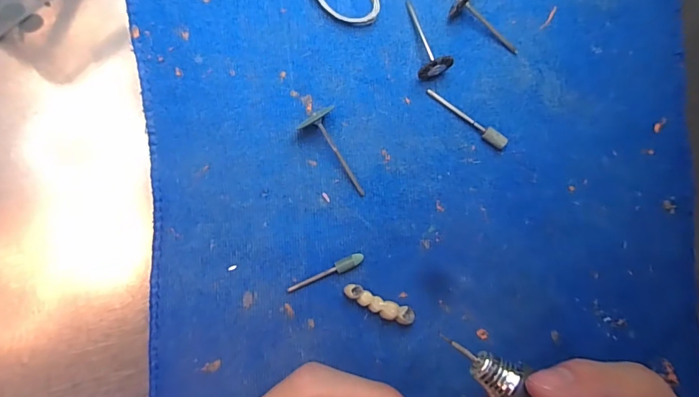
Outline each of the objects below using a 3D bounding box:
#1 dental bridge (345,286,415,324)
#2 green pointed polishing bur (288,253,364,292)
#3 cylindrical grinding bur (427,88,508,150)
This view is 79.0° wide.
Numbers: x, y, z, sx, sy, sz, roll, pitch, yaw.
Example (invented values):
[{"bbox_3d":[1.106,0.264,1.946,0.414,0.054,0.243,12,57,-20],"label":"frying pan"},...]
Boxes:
[{"bbox_3d":[0.015,0.054,0.214,0.038,0.009,0.009,25,87,-5],"label":"dental bridge"},{"bbox_3d":[-0.012,0.037,0.213,0.040,0.006,0.006,-24,92,-6],"label":"green pointed polishing bur"},{"bbox_3d":[0.062,-0.043,0.221,0.048,0.008,0.007,38,86,-4],"label":"cylindrical grinding bur"}]

